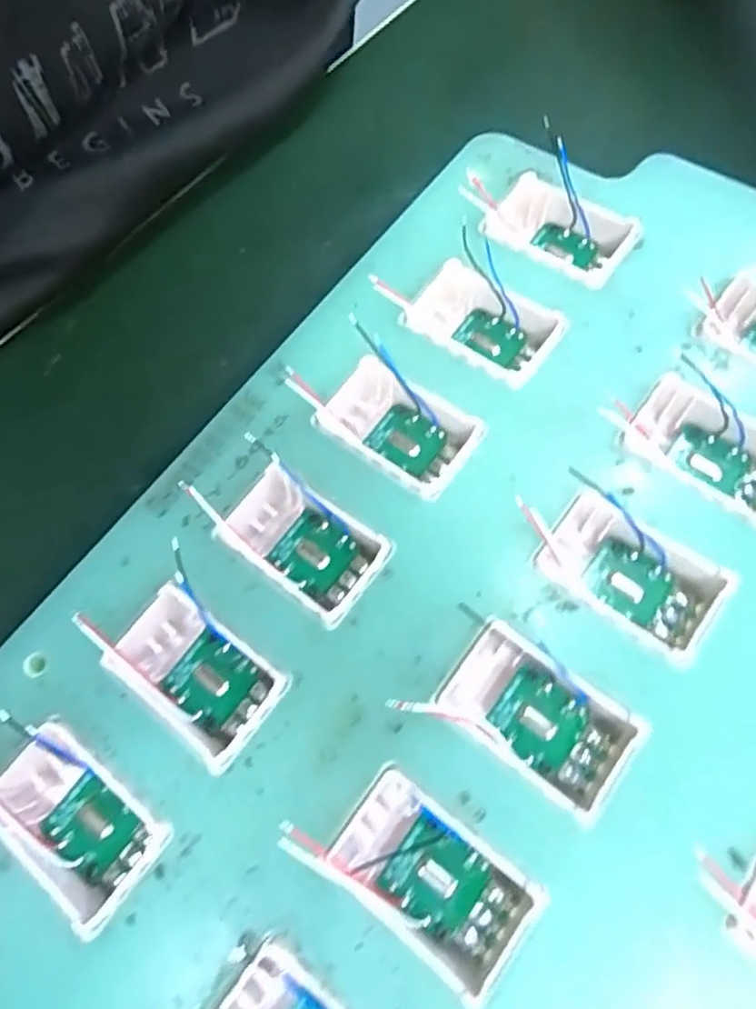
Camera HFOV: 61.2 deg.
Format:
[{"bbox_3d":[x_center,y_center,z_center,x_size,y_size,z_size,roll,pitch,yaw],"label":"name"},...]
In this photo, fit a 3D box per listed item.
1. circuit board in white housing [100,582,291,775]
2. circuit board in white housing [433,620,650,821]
[{"bbox_3d":[-0.036,0.033,0.126,0.035,0.012,0.019,34,75,17],"label":"circuit board in white housing"},{"bbox_3d":[0.028,0.038,0.116,0.032,0.011,0.018,34,75,17],"label":"circuit board in white housing"}]

